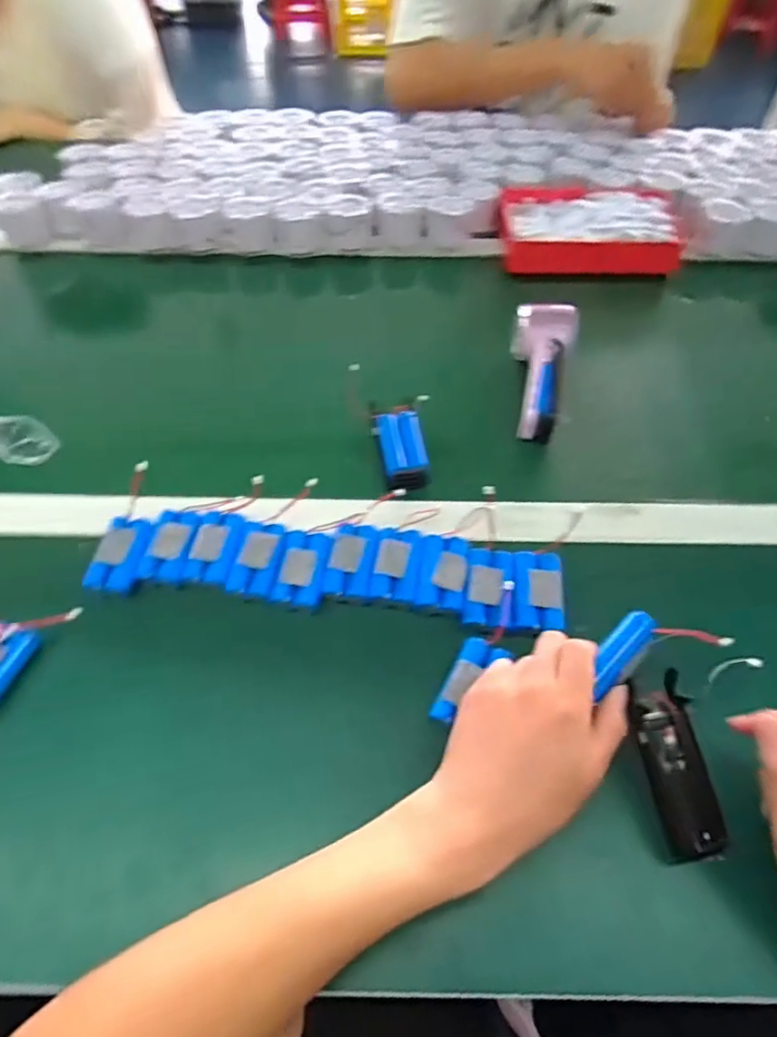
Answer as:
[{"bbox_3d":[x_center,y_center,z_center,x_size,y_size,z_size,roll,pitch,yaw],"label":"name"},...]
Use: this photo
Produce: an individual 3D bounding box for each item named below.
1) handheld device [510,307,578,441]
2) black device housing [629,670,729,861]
[{"bbox_3d":[0.142,-0.149,0.576,0.061,0.057,0.142,15,53,10],"label":"handheld device"},{"bbox_3d":[0.176,0.150,0.361,0.042,0.014,0.102,-6,72,-7],"label":"black device housing"}]

